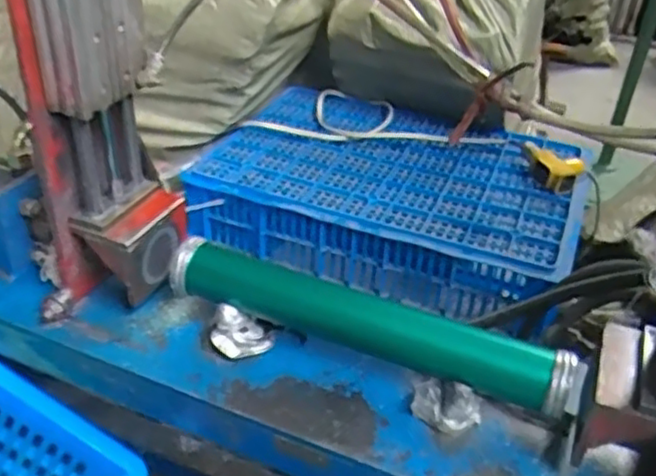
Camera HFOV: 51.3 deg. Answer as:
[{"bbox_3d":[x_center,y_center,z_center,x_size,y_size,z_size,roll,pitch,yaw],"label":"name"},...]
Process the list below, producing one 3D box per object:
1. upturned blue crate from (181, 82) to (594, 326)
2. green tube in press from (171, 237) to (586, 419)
[{"bbox_3d":[0.111,-0.072,1.213,0.625,0.154,0.434,16,37,17],"label":"upturned blue crate"},{"bbox_3d":[0.029,0.073,0.600,0.365,0.051,0.043,16,37,17],"label":"green tube in press"}]

